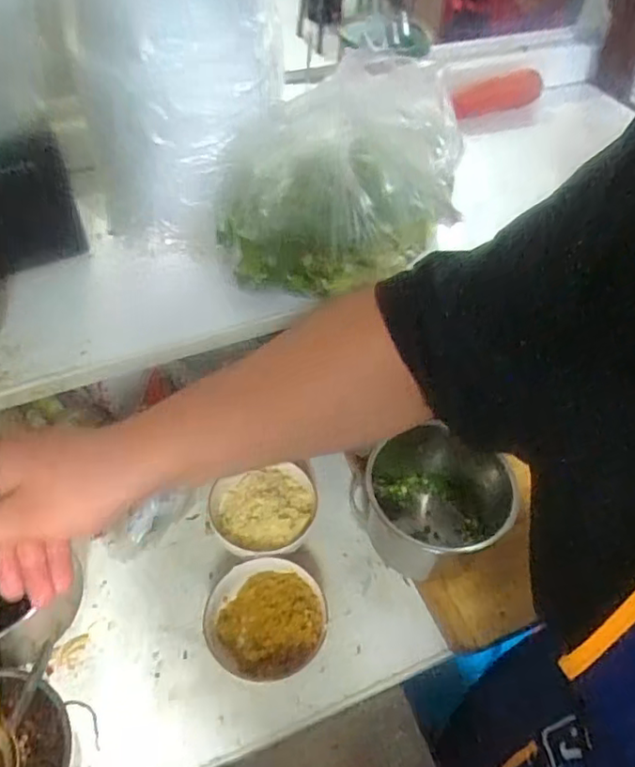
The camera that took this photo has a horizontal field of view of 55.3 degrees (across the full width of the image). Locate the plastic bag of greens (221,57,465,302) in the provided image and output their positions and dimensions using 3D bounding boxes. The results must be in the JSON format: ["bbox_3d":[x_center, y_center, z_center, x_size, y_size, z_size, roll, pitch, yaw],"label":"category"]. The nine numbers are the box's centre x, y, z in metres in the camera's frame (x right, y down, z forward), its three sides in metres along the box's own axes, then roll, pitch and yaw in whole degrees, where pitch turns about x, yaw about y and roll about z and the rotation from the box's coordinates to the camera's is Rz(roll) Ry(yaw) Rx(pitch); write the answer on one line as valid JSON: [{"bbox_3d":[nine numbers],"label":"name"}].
[{"bbox_3d":[0.008,-0.164,0.507,0.209,0.158,0.118,2,50,-2],"label":"plastic bag of greens"}]

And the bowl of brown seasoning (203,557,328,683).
[{"bbox_3d":[-0.050,0.229,0.581,0.110,0.059,0.103,2,50,-2],"label":"bowl of brown seasoning"}]

